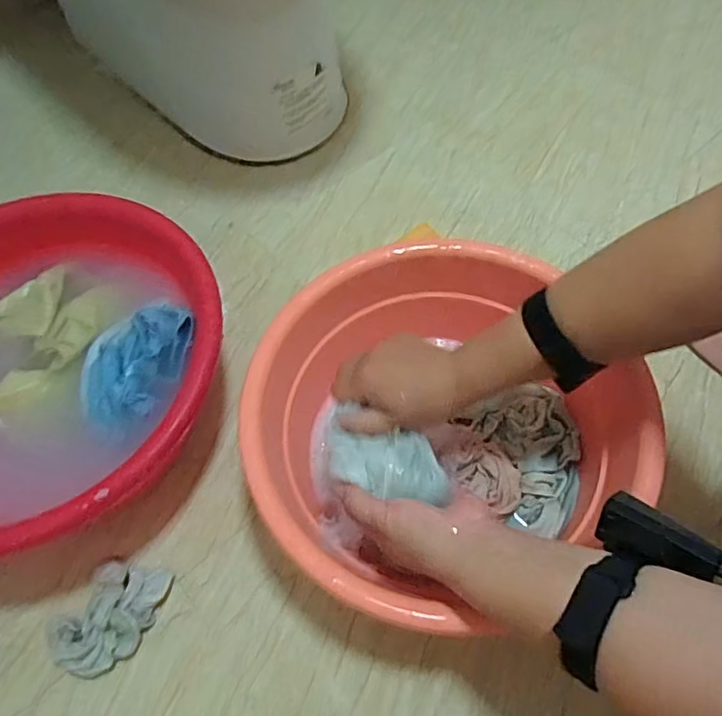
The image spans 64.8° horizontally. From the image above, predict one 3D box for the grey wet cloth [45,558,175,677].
[{"bbox_3d":[-0.227,0.227,0.508,0.078,0.028,0.101,27,66,15],"label":"grey wet cloth"}]

